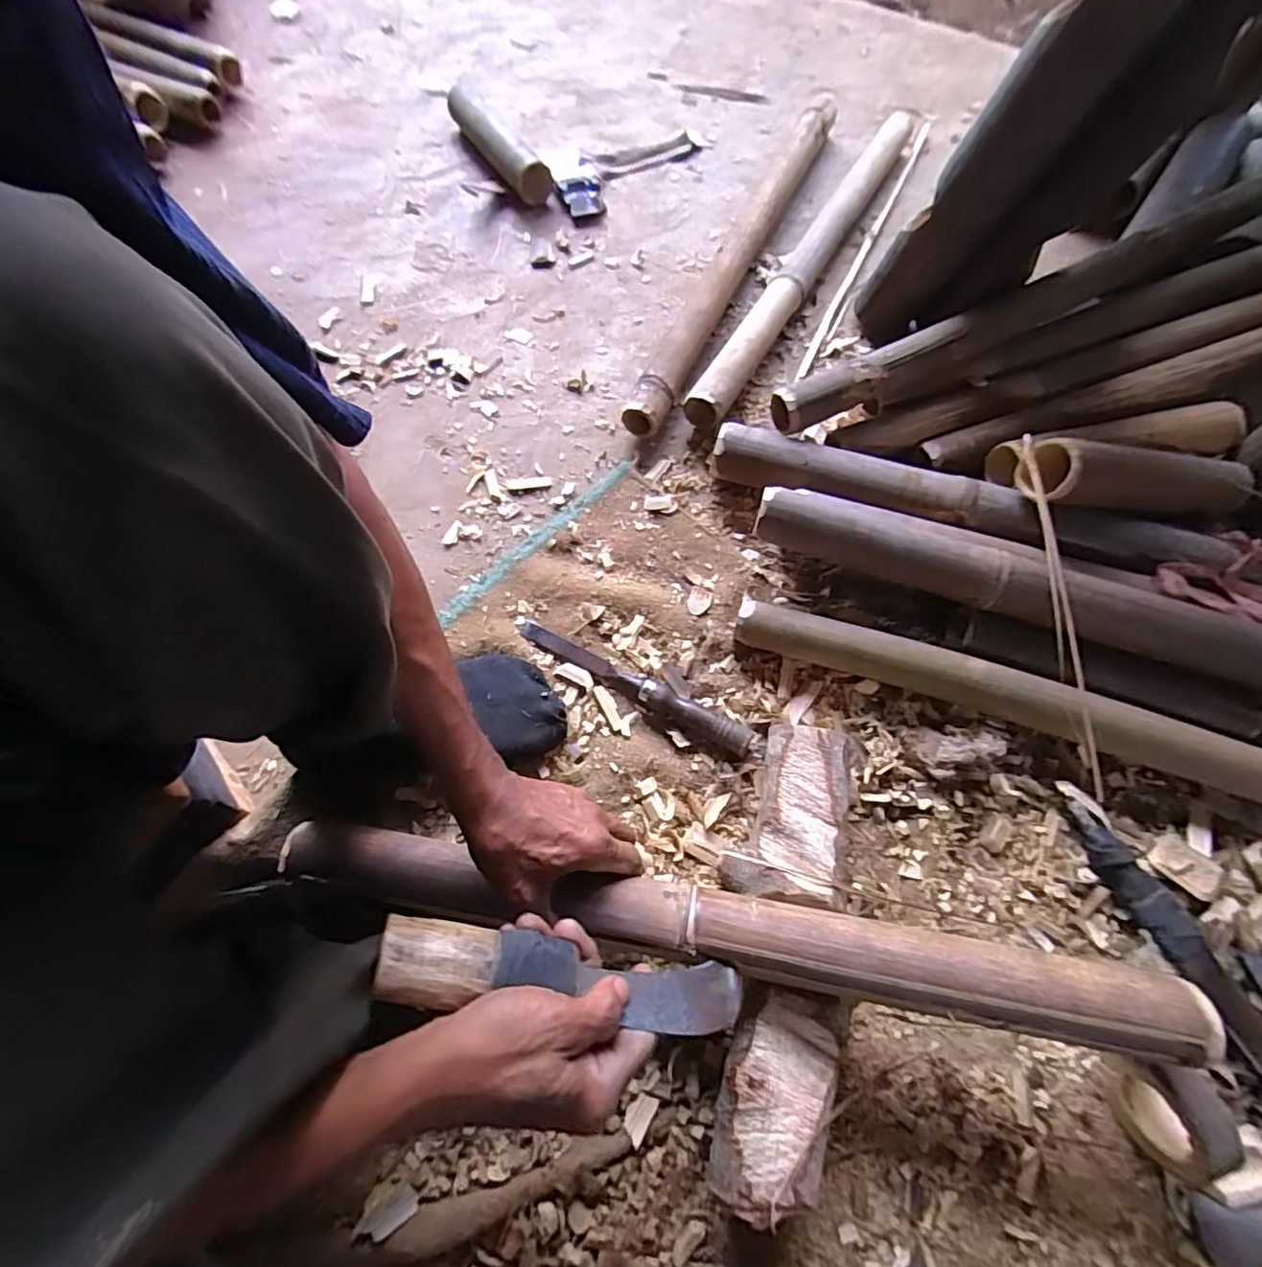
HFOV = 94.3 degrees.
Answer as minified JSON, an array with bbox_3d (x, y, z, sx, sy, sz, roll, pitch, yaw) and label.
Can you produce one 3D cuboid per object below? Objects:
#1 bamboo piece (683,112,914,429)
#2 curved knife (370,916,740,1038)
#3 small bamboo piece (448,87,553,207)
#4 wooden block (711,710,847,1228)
[{"bbox_3d":[0.239,-0.504,0.770,0.056,0.053,0.639,29,71,12],"label":"bamboo piece"},{"bbox_3d":[-0.032,0.211,0.352,0.230,0.032,0.039,20,67,-18],"label":"curved knife"},{"bbox_3d":[-0.202,-0.708,0.852,0.043,0.045,0.250,-35,71,-13],"label":"small bamboo piece"},{"bbox_3d":[0.116,0.236,0.458,0.089,0.057,0.326,9,68,5],"label":"wooden block"}]

